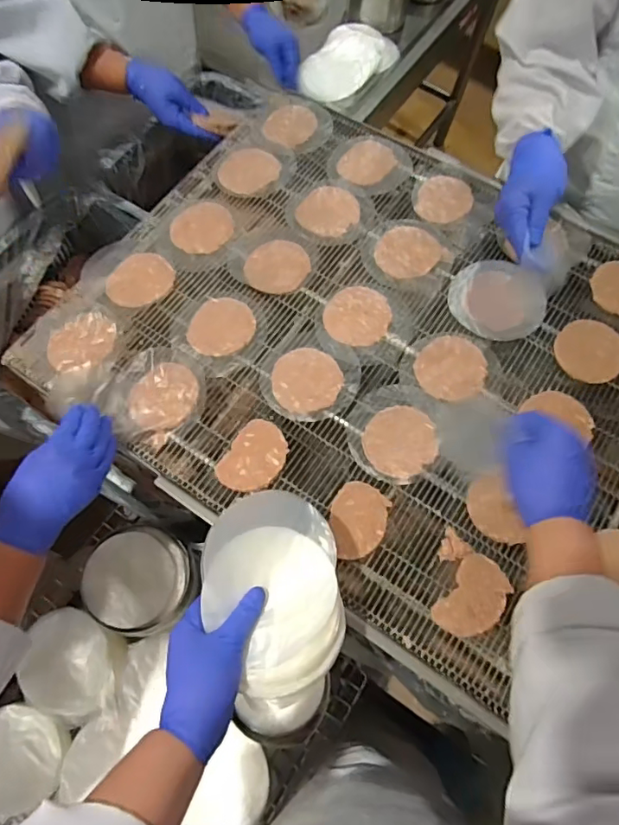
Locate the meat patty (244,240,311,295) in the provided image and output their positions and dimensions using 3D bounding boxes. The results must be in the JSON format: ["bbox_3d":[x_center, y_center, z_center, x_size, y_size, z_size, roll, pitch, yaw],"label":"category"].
[{"bbox_3d":[-0.043,-0.195,0.715,0.083,0.004,0.084,1,70,-3],"label":"meat patty"}]

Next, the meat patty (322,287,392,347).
[{"bbox_3d":[0.062,-0.125,0.687,0.081,0.009,0.085,7,69,0],"label":"meat patty"}]

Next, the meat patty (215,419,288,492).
[{"bbox_3d":[-0.062,0.052,0.612,0.065,0.007,0.086,31,71,8],"label":"meat patty"}]

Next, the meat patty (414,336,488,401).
[{"bbox_3d":[0.175,-0.055,0.653,0.084,0.007,0.081,1,70,-3],"label":"meat patty"}]

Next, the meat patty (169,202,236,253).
[{"bbox_3d":[-0.150,-0.259,0.746,0.085,0.012,0.087,1,70,-3],"label":"meat patty"}]

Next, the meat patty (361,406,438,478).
[{"bbox_3d":[0.105,0.032,0.617,0.081,0.011,0.085,1,70,-3],"label":"meat patty"}]

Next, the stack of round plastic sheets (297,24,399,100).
[{"bbox_3d":[0.080,-0.761,1.160,0.145,0.030,0.237,33,72,9],"label":"stack of round plastic sheets"}]

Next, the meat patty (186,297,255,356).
[{"bbox_3d":[-0.112,-0.109,0.680,0.082,0.004,0.080,1,70,-3],"label":"meat patty"}]

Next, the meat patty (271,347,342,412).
[{"bbox_3d":[-0.003,-0.041,0.649,0.081,0.010,0.083,1,70,-3],"label":"meat patty"}]

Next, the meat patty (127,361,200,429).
[{"bbox_3d":[-0.173,-0.018,0.640,0.074,0.009,0.083,43,73,12],"label":"meat patty"}]

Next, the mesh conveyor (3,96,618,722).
[{"bbox_3d":[0.095,-0.096,0.666,0.771,0.055,0.597,30,70,12],"label":"mesh conveyor"}]

